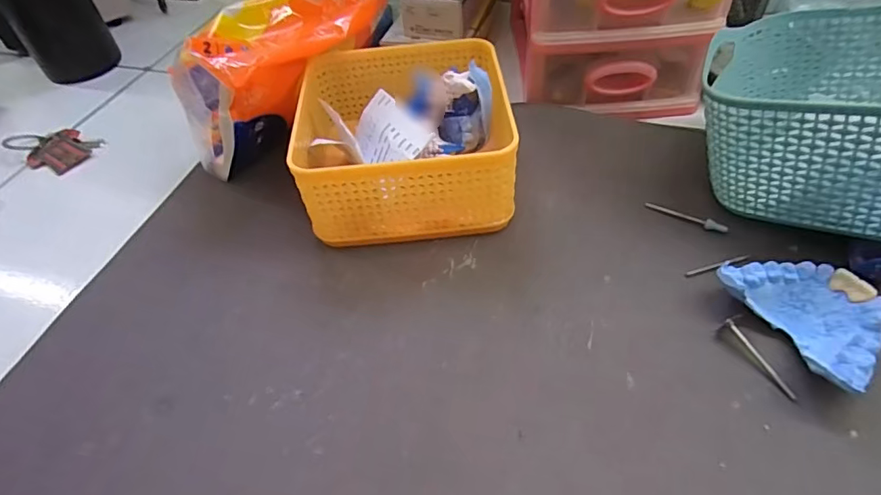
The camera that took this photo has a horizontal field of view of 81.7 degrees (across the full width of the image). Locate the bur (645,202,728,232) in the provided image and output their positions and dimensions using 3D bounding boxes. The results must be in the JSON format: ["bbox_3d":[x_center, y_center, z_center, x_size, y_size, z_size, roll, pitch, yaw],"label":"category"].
[{"bbox_3d":[0.152,-0.020,0.315,0.048,0.005,0.005,28,57,26],"label":"bur"}]

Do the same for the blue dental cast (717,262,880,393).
[{"bbox_3d":[0.181,0.034,0.251,0.052,0.026,0.072,-22,51,-13],"label":"blue dental cast"}]

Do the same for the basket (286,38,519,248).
[{"bbox_3d":[-0.022,-0.074,0.339,0.131,0.065,0.133,-6,49,1],"label":"basket"}]

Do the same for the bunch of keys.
[{"bbox_3d":[-0.315,-0.083,0.414,0.068,0.012,0.044,15,53,17],"label":"bunch of keys"}]

